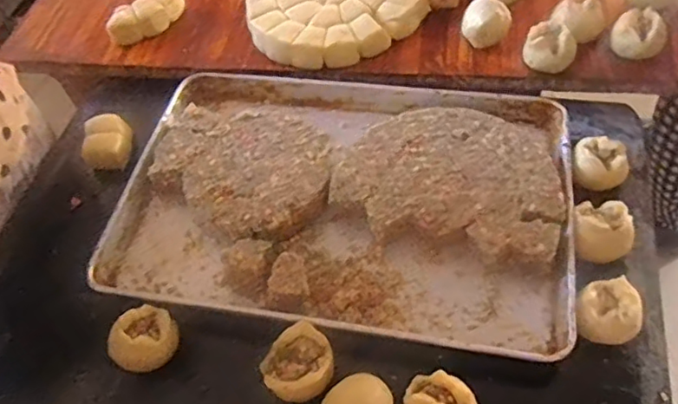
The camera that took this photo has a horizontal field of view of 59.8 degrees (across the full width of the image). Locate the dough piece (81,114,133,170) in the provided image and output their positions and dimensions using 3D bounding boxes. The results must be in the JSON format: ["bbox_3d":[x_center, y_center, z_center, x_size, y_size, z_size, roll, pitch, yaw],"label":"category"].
[{"bbox_3d":[-0.362,-0.100,0.926,0.061,0.047,0.090,-9,55,1],"label":"dough piece"}]

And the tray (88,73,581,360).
[{"bbox_3d":[0.005,-0.012,0.818,0.603,0.064,0.411,5,56,11],"label":"tray"}]

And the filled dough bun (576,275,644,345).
[{"bbox_3d":[0.310,0.130,0.681,0.068,0.057,0.074,-2,56,3],"label":"filled dough bun"}]

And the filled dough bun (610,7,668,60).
[{"bbox_3d":[0.449,-0.250,0.880,0.076,0.067,0.066,19,59,17],"label":"filled dough bun"}]

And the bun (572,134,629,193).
[{"bbox_3d":[0.352,-0.053,0.792,0.074,0.043,0.067,13,58,16],"label":"bun"}]

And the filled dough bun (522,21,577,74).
[{"bbox_3d":[0.319,-0.228,0.890,0.075,0.059,0.062,14,58,14],"label":"filled dough bun"}]

